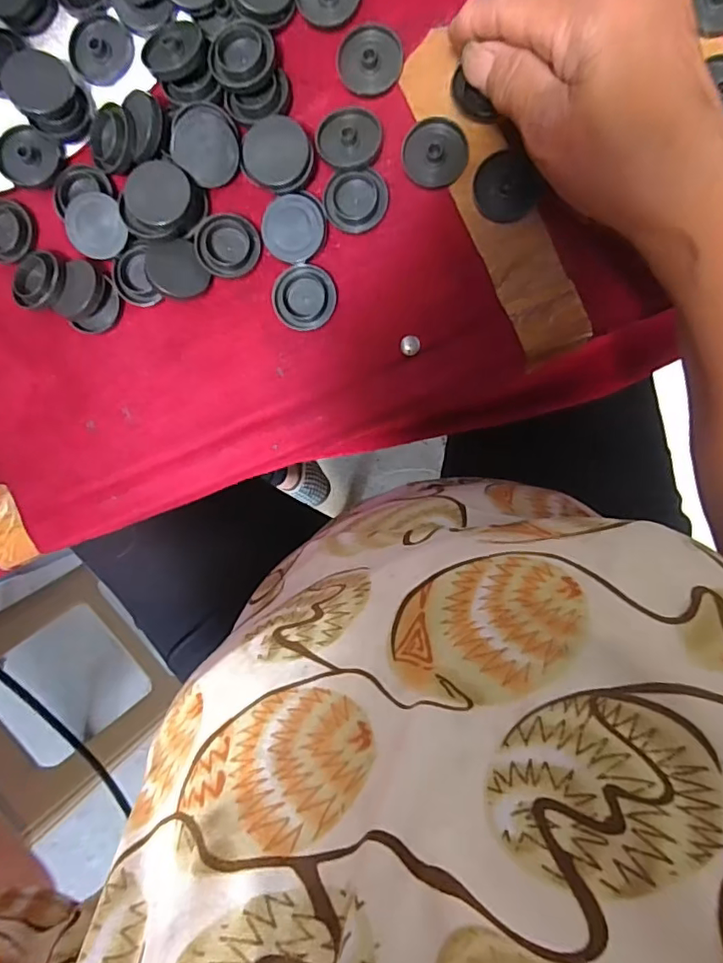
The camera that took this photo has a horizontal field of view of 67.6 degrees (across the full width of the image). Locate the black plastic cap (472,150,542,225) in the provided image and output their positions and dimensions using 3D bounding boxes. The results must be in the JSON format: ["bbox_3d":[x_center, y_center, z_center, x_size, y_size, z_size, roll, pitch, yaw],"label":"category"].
[{"bbox_3d":[0.073,-0.149,0.273,0.030,0.005,0.032,1,96,6],"label":"black plastic cap"}]

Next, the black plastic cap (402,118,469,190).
[{"bbox_3d":[0.037,-0.167,0.273,0.032,0.006,0.032,1,96,6],"label":"black plastic cap"}]

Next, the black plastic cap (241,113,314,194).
[{"bbox_3d":[-0.042,-0.162,0.267,0.035,0.005,0.032,4,121,6],"label":"black plastic cap"}]

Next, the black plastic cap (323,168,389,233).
[{"bbox_3d":[-0.003,-0.145,0.279,0.032,0.007,0.029,6,96,6],"label":"black plastic cap"}]

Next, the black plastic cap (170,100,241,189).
[{"bbox_3d":[-0.079,-0.172,0.276,0.035,0.011,0.035,-6,119,-11],"label":"black plastic cap"}]

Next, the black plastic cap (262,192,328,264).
[{"bbox_3d":[-0.035,-0.132,0.281,0.031,0.007,0.033,5,96,6],"label":"black plastic cap"}]

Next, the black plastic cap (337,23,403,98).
[{"bbox_3d":[0.004,-0.211,0.272,0.032,0.010,0.029,1,96,6],"label":"black plastic cap"}]

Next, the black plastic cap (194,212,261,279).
[{"bbox_3d":[-0.071,-0.126,0.288,0.033,0.007,0.031,1,96,6],"label":"black plastic cap"}]

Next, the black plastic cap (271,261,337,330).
[{"bbox_3d":[-0.031,-0.098,0.288,0.033,0.004,0.033,1,96,6],"label":"black plastic cap"}]

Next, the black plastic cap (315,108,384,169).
[{"bbox_3d":[-0.006,-0.175,0.276,0.032,0.009,0.028,15,97,4],"label":"black plastic cap"}]

